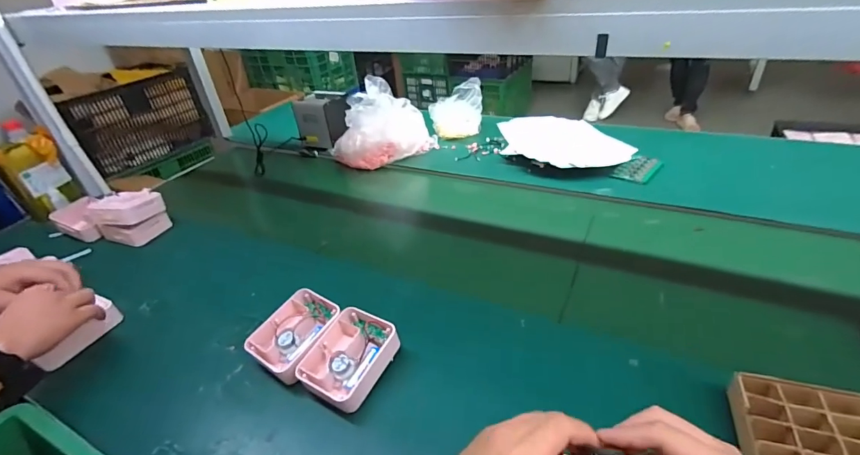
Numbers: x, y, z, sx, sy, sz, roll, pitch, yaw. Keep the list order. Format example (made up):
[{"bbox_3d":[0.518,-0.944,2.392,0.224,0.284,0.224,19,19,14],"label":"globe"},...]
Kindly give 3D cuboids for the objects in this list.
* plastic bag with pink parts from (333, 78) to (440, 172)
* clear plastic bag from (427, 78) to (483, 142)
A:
[{"bbox_3d":[-0.144,-0.309,1.176,0.236,0.208,0.223,-33,43,-32],"label":"plastic bag with pink parts"},{"bbox_3d":[0.078,-0.358,1.254,0.157,0.153,0.087,-3,35,5],"label":"clear plastic bag"}]

